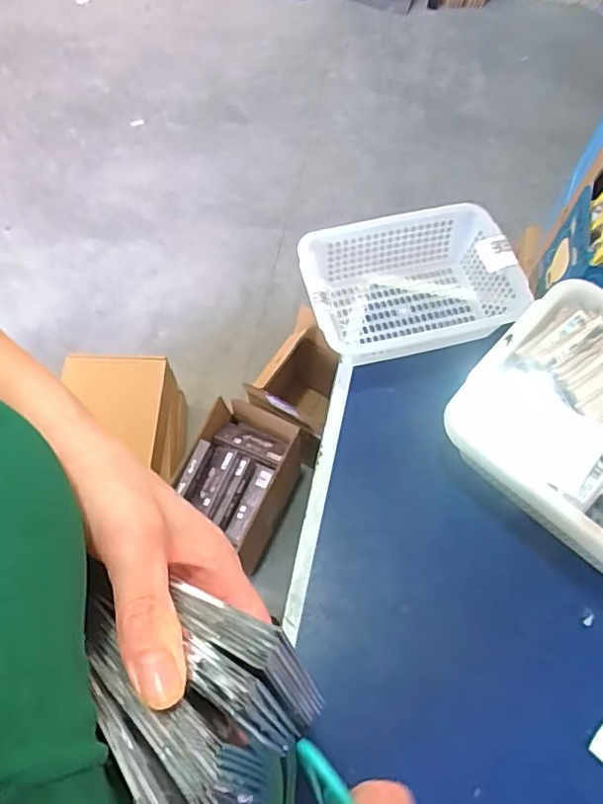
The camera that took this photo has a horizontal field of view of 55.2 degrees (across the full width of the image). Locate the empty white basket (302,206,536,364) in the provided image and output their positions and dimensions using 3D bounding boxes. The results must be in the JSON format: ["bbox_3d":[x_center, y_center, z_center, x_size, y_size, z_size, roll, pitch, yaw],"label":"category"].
[{"bbox_3d":[0.142,-0.149,0.770,0.272,0.092,0.185,-11,66,-5],"label":"empty white basket"}]

